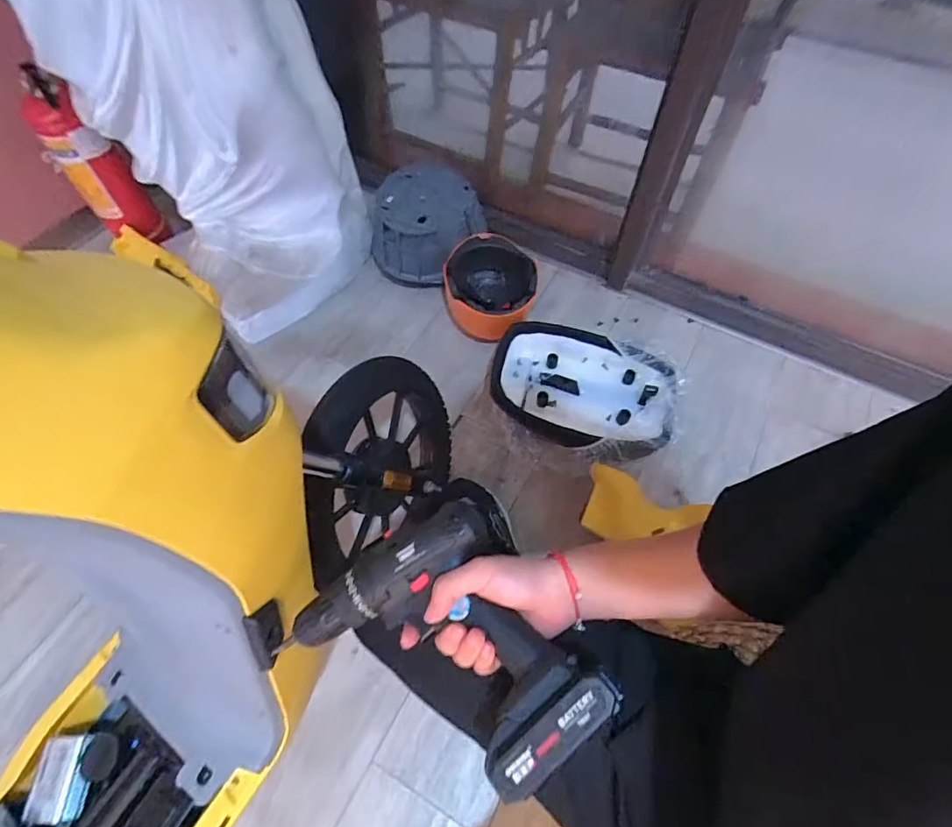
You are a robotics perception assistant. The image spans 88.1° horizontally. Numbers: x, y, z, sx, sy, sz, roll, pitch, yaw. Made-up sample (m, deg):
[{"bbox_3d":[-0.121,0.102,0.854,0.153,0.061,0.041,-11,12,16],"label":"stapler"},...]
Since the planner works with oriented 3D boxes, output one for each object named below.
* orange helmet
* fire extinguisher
[{"bbox_3d":[0.036,-0.306,1.215,0.222,0.168,0.289,6,58,7],"label":"orange helmet"},{"bbox_3d":[-0.855,-0.539,1.109,0.139,0.395,0.117,-35,62,-18],"label":"fire extinguisher"}]

